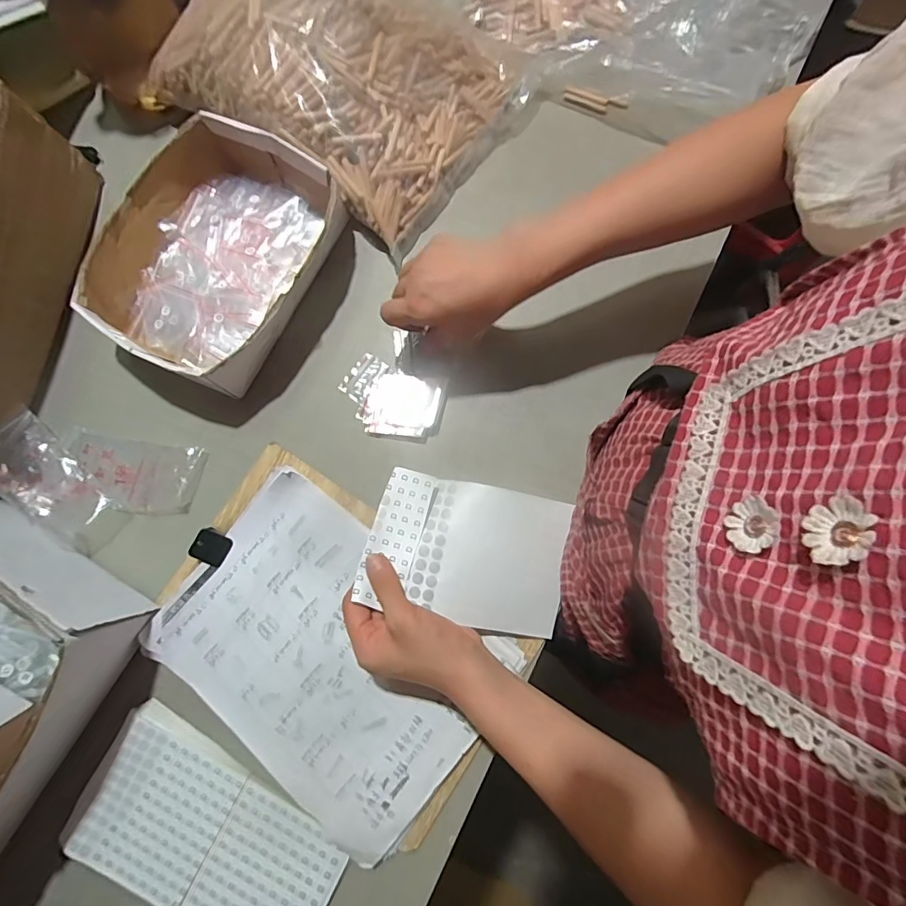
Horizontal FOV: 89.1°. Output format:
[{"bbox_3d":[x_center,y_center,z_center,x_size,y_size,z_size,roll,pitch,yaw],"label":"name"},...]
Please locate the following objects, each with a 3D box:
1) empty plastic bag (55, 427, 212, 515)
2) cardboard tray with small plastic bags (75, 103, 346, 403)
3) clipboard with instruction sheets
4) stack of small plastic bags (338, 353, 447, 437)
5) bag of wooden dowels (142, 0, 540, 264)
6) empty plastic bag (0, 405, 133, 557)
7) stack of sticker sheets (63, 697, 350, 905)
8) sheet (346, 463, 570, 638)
[{"bbox_3d":[-0.321,0.020,0.455,0.130,0.012,0.070,9,82,4],"label":"empty plastic bag"},{"bbox_3d":[-0.234,-0.198,0.465,0.204,0.060,0.245,30,84,6],"label":"cardboard tray with small plastic bags"},{"bbox_3d":[-0.113,0.172,0.419,0.321,0.016,0.222,39,85,7],"label":"clipboard with instruction sheets"},{"bbox_3d":[-0.064,-0.055,0.464,0.101,0.010,0.072,21,83,5],"label":"stack of small plastic bags"},{"bbox_3d":[-0.117,-0.407,0.478,0.333,0.089,0.252,37,85,7],"label":"bag of wooden dowels"},{"bbox_3d":[-0.397,0.026,0.450,0.162,0.016,0.072,38,85,7],"label":"empty plastic bag"},{"bbox_3d":[-0.212,0.333,0.398,0.228,0.019,0.124,28,84,6],"label":"stack of sticker sheets"},{"bbox_3d":[0.014,0.088,0.411,0.176,0.016,0.120,13,81,-5],"label":"sheet"}]

